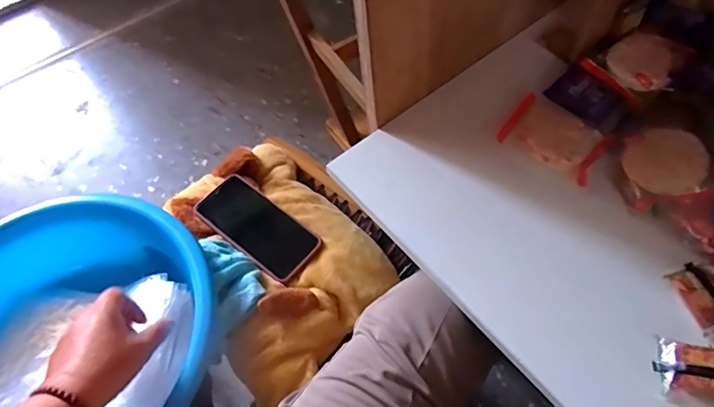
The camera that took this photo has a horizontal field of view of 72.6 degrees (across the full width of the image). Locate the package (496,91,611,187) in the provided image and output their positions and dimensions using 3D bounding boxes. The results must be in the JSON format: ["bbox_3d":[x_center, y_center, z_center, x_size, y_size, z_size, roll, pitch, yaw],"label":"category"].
[{"bbox_3d":[0.234,-0.081,0.574,0.114,0.022,0.086,36,67,21],"label":"package"}]

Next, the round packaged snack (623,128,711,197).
[{"bbox_3d":[0.333,-0.046,0.525,0.074,0.026,0.072,-1,59,2],"label":"round packaged snack"}]

